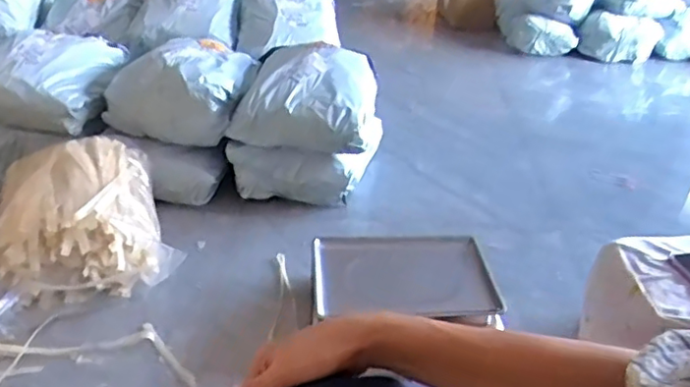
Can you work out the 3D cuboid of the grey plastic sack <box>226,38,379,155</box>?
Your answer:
[{"bbox_3d":[-0.078,-0.251,1.561,0.335,0.146,0.322,8,32,9],"label":"grey plastic sack"}]

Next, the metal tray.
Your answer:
[{"bbox_3d":[0.110,0.160,1.166,0.351,0.040,0.230,4,31,3],"label":"metal tray"}]

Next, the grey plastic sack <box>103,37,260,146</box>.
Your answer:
[{"bbox_3d":[-0.394,-0.287,1.612,0.306,0.168,0.342,7,32,9],"label":"grey plastic sack"}]

